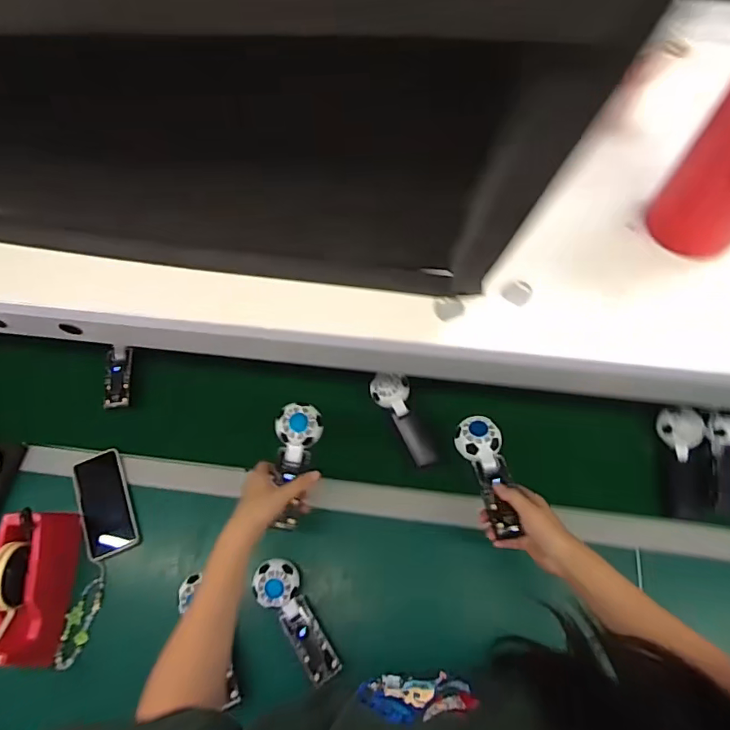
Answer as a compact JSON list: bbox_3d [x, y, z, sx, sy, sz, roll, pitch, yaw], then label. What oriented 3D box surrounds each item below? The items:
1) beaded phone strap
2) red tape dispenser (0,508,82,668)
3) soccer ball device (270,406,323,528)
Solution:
[{"bbox_3d":[-0.412,0.363,0.730,0.037,0.016,0.139,14,67,8],"label":"beaded phone strap"},{"bbox_3d":[-0.470,0.311,0.696,0.069,0.102,0.201,-4,66,0],"label":"red tape dispenser"},{"bbox_3d":[-0.098,0.138,0.697,0.062,0.024,0.168,4,79,4],"label":"soccer ball device"}]

